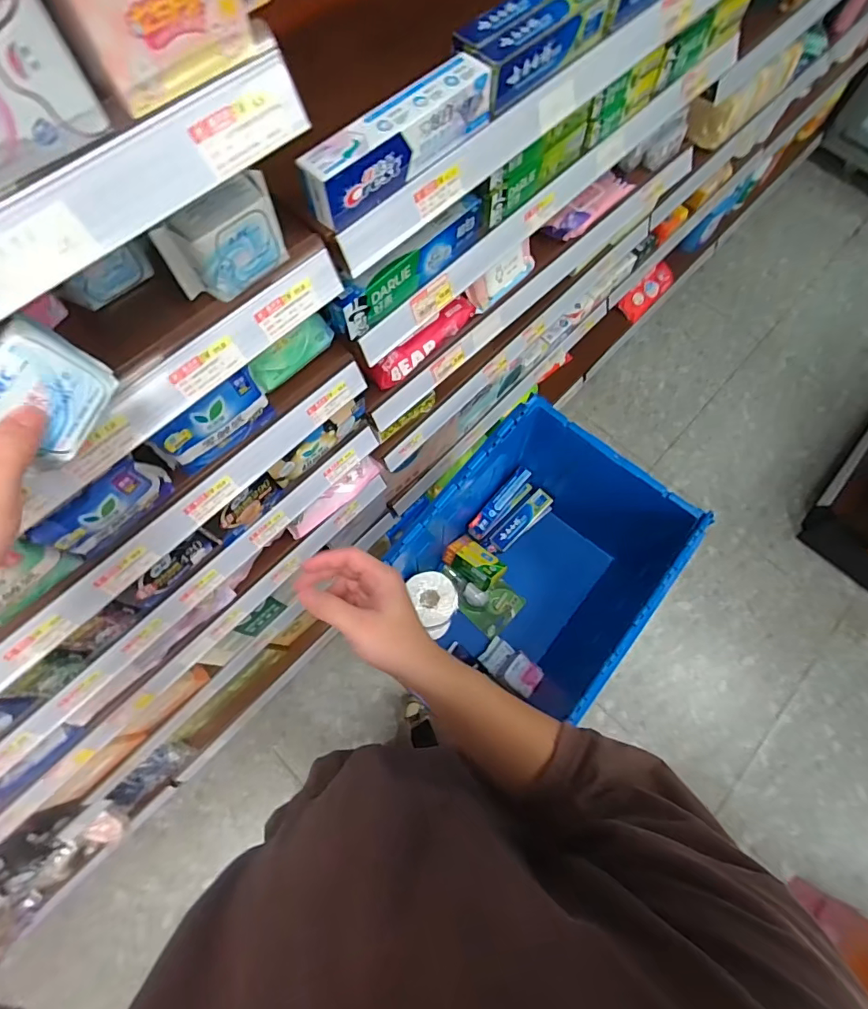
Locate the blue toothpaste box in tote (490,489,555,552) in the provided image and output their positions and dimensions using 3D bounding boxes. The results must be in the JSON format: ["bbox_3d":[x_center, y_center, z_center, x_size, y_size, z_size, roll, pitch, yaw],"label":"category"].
[{"bbox_3d":[0.226,0.044,1.209,0.191,0.034,0.057,-41,77,-14],"label":"blue toothpaste box in tote"}]

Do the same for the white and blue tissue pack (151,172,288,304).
[{"bbox_3d":[-0.172,-0.219,0.395,0.101,0.064,0.034,-38,76,-13],"label":"white and blue tissue pack"}]

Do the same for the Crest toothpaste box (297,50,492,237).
[{"bbox_3d":[-0.032,-0.351,0.453,0.042,0.047,0.219,41,75,12],"label":"Crest toothpaste box"}]

